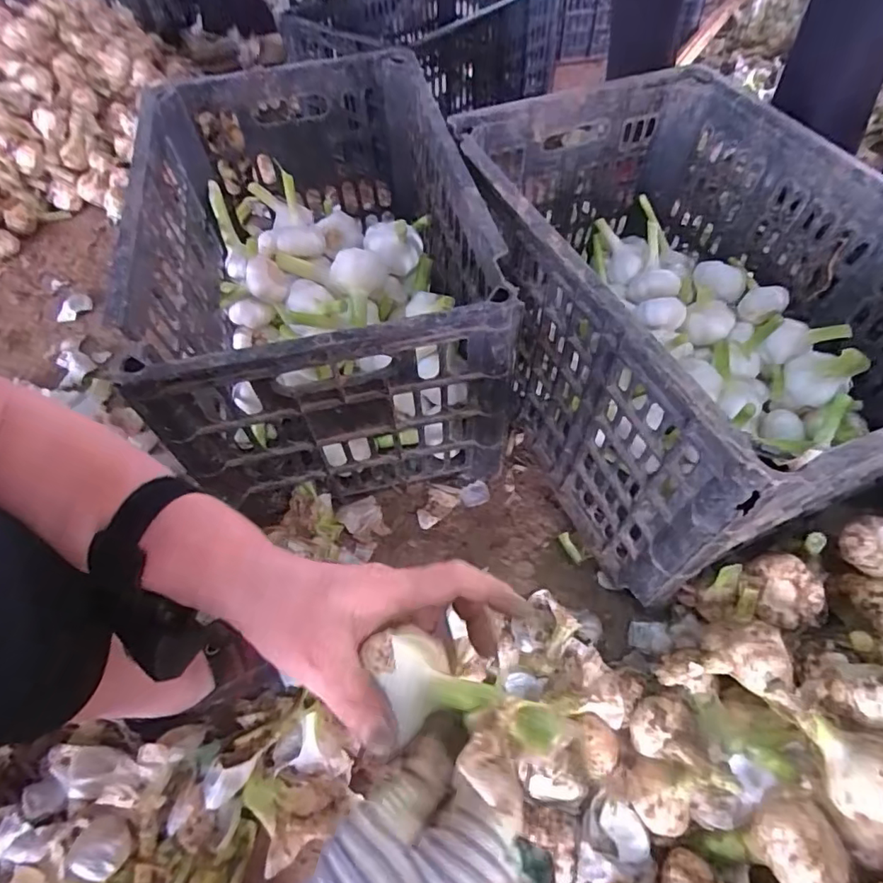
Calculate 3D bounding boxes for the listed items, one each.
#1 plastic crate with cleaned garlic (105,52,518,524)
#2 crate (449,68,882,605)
[{"bbox_3d":[-0.132,-0.188,0.608,0.301,0.264,0.459,-12,56,-6],"label":"plastic crate with cleaned garlic"},{"bbox_3d":[0.247,-0.136,0.567,0.375,0.270,0.480,-24,58,-13],"label":"crate"}]

